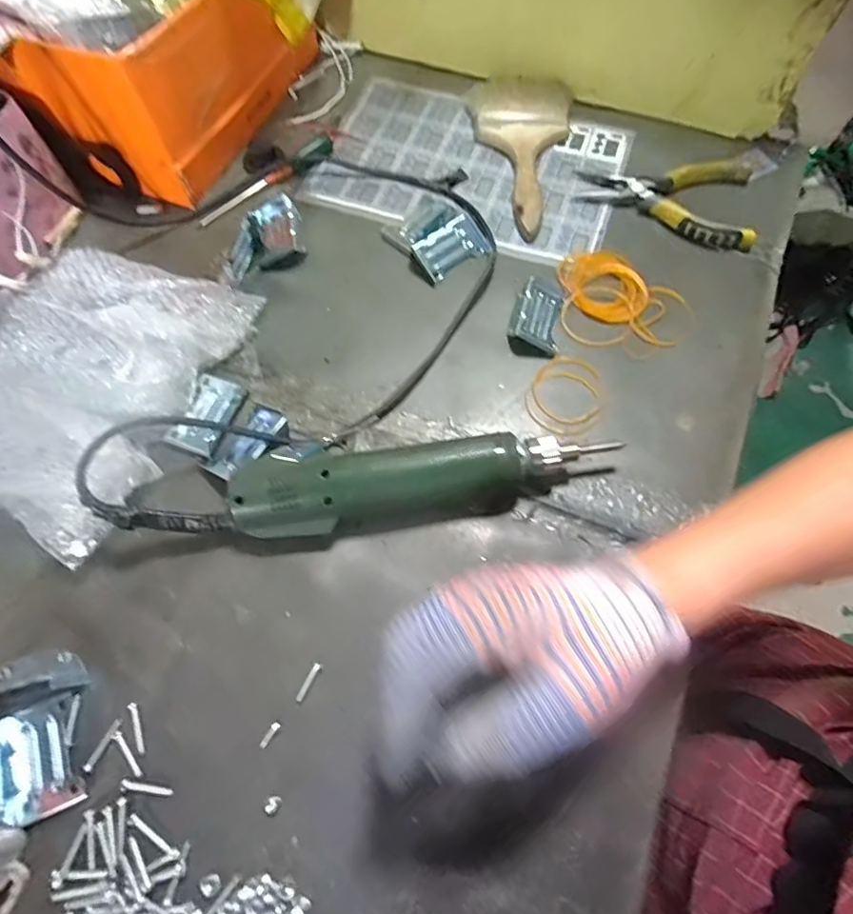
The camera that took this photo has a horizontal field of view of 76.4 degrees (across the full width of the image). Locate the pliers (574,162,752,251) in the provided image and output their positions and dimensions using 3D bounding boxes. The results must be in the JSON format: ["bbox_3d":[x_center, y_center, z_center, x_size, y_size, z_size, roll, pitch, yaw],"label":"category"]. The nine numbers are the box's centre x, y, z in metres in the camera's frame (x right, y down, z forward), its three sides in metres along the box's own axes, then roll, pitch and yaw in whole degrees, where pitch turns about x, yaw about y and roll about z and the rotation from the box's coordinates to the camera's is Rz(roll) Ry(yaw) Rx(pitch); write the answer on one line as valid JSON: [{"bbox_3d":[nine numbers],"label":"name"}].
[{"bbox_3d":[0.203,-0.221,0.461,0.141,0.019,0.083,14,67,7],"label":"pliers"}]

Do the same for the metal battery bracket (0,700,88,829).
[{"bbox_3d":[-0.216,0.169,0.299,0.040,0.010,0.057,-24,68,-9],"label":"metal battery bracket"}]

